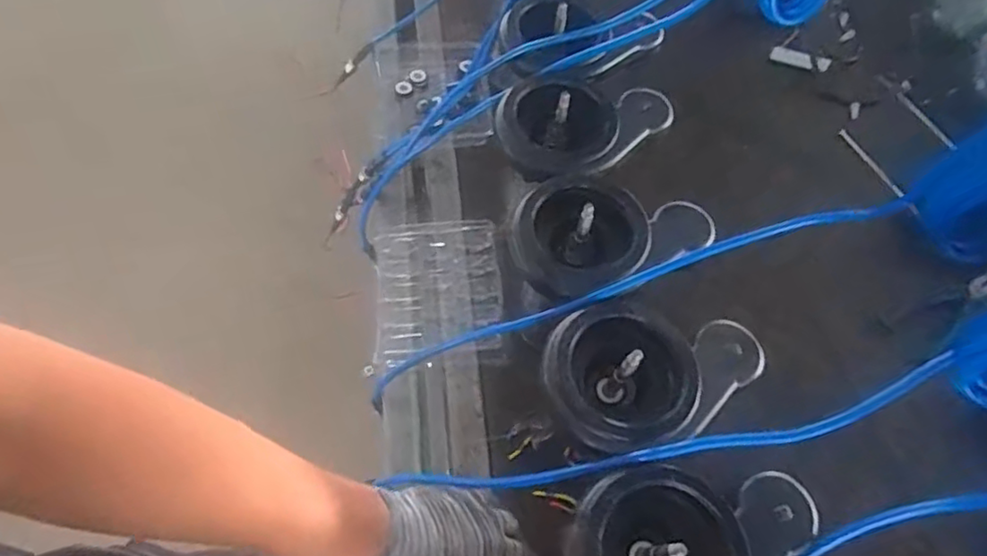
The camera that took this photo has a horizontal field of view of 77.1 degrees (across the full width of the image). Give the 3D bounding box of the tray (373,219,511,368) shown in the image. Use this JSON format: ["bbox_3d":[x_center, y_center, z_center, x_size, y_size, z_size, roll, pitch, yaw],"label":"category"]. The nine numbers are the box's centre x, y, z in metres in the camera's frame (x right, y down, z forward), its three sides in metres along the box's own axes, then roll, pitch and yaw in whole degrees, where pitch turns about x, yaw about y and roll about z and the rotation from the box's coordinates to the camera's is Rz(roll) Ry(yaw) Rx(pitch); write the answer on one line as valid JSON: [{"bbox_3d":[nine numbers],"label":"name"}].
[{"bbox_3d":[-0.060,0.014,0.682,0.134,0.020,0.171,-3,61,-6],"label":"tray"}]

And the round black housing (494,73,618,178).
[{"bbox_3d":[0.067,-0.147,0.605,0.124,0.052,0.121,-31,67,-20],"label":"round black housing"}]

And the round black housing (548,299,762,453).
[{"bbox_3d":[0.123,0.076,0.488,0.168,0.057,0.126,-22,64,-16],"label":"round black housing"}]

